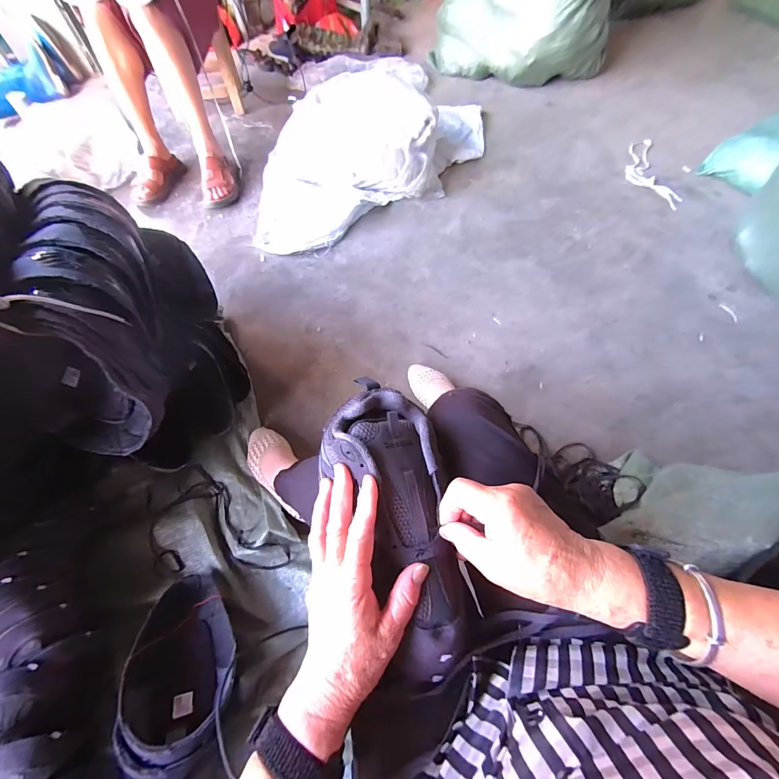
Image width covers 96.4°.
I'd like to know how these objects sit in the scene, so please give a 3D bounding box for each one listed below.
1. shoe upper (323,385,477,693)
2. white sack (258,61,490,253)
[{"bbox_3d":[0.008,0.112,0.316,0.109,0.059,0.257,-14,72,-9],"label":"shoe upper"},{"bbox_3d":[-0.039,-0.881,1.186,1.057,0.246,0.536,-29,67,-16],"label":"white sack"}]

